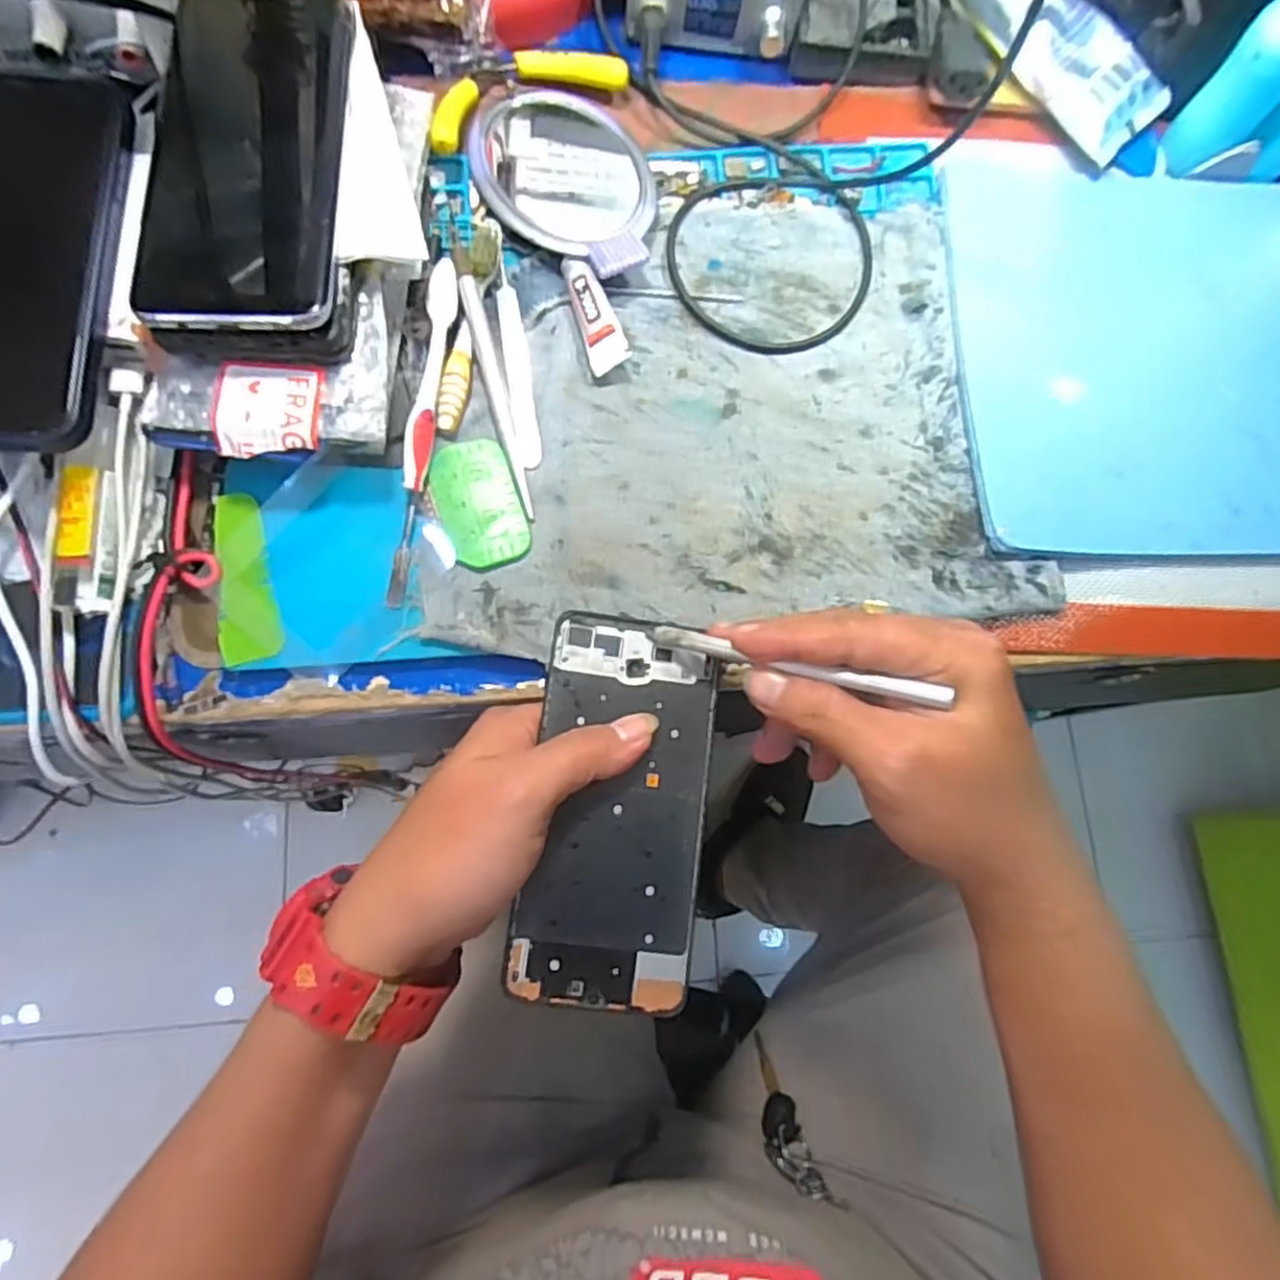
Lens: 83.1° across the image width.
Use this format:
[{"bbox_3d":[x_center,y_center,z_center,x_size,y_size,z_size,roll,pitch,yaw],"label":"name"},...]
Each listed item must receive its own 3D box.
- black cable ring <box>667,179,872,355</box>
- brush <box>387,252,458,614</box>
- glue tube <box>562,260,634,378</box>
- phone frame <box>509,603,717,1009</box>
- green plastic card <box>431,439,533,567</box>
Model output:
[{"bbox_3d":[0.065,-0.184,0.354,0.100,0.006,0.092,1,78,-5],"label":"black cable ring"},{"bbox_3d":[-0.095,-0.093,0.314,0.012,0.011,0.155,7,77,-4],"label":"brush"},{"bbox_3d":[-0.021,-0.151,0.332,0.017,0.010,0.056,-17,80,-9],"label":"glue tube"},{"bbox_3d":[-0.009,0.067,0.296,0.071,0.004,0.154,7,77,-5],"label":"phone frame"},{"bbox_3d":[-0.071,-0.061,0.316,0.035,0.004,0.058,-18,80,-9],"label":"green plastic card"}]

